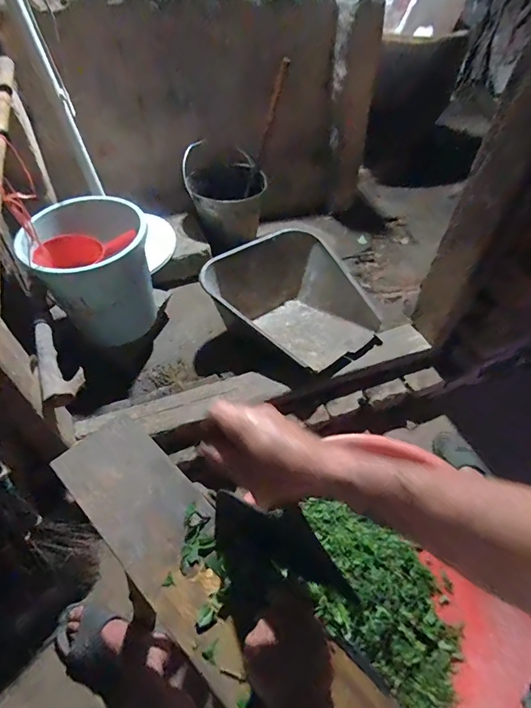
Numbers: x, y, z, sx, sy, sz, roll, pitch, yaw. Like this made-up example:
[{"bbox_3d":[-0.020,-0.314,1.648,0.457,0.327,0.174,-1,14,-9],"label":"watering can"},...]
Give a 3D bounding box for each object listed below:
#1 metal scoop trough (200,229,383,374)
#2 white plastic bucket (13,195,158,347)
[{"bbox_3d":[0.074,-0.166,1.284,0.432,0.226,0.521,-35,59,-25],"label":"metal scoop trough"},{"bbox_3d":[-0.455,-0.231,1.095,0.277,0.309,0.253,0,51,0],"label":"white plastic bucket"}]

